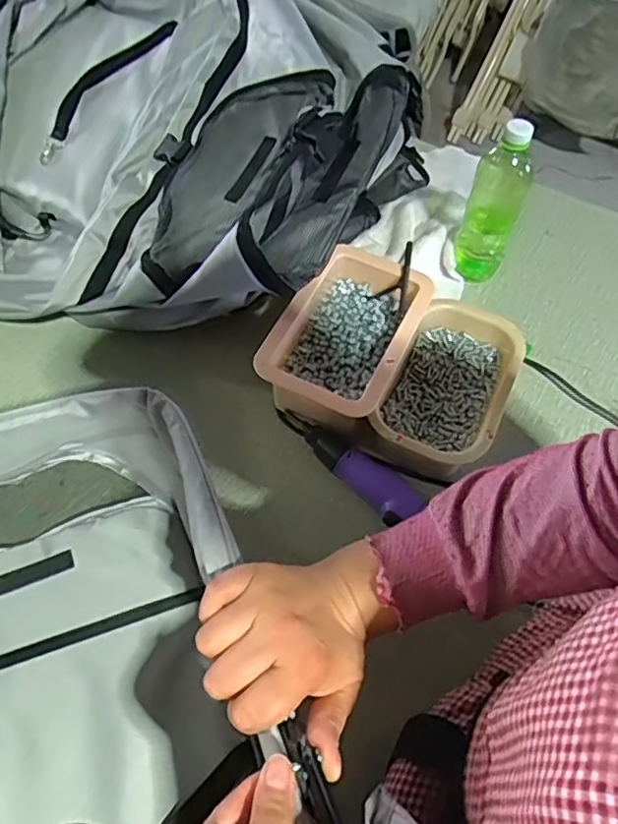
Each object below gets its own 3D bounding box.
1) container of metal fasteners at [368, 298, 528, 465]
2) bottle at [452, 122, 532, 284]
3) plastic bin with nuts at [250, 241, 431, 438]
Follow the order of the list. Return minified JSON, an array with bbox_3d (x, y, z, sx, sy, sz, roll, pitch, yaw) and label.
[{"bbox_3d":[0.153,-0.020,0.649,0.121,0.083,0.198,23,61,12],"label":"container of metal fasteners"},{"bbox_3d":[0.230,-0.256,0.721,0.065,0.206,0.062,16,60,8],"label":"bottle"},{"bbox_3d":[0.043,-0.074,0.670,0.135,0.103,0.208,23,61,12],"label":"plastic bin with nuts"}]

